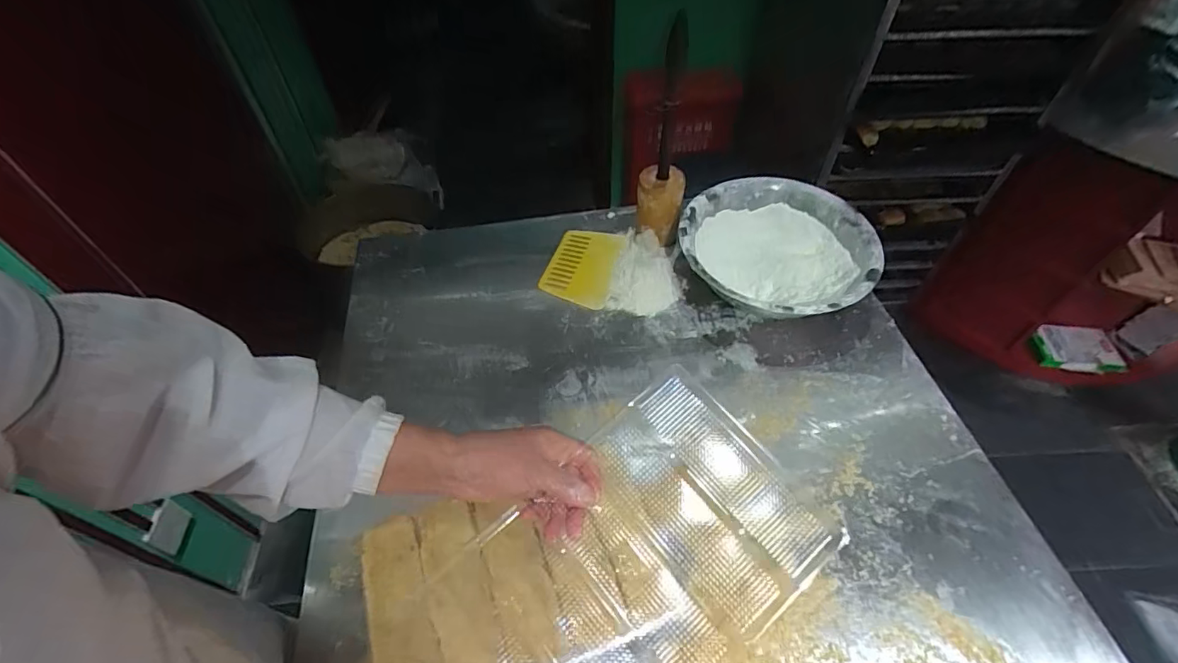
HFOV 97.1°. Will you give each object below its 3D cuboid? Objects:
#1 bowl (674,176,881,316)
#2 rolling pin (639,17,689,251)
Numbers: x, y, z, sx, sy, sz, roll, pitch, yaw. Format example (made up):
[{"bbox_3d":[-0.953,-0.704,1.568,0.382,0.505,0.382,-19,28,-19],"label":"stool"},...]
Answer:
[{"bbox_3d":[0.283,-0.116,0.801,0.271,0.085,0.266,0,51,0],"label":"bowl"},{"bbox_3d":[0.113,-0.276,0.772,0.067,0.320,0.057,3,31,3],"label":"rolling pin"}]

